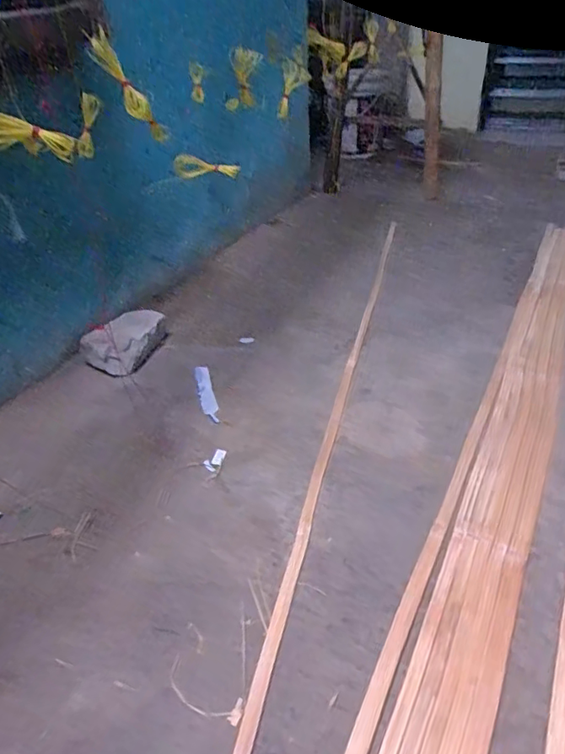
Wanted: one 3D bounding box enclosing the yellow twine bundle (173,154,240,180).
[{"bbox_3d":[-0.114,-0.316,0.822,0.104,0.033,0.025,-5,33,-27],"label":"yellow twine bundle"}]

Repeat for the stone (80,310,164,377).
[{"bbox_3d":[-0.386,-0.093,1.319,0.125,0.084,0.202,9,37,19],"label":"stone"}]

